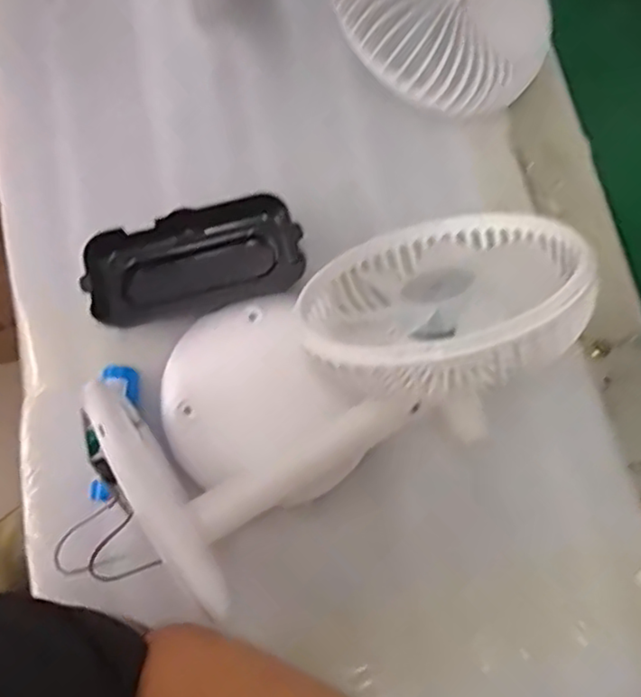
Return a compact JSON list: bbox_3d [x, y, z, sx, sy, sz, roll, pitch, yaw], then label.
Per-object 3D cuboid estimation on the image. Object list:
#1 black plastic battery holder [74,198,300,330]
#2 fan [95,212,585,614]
[{"bbox_3d":[-0.065,-0.045,0.345,0.107,0.024,0.052,-13,79,-1],"label":"black plastic battery holder"},{"bbox_3d":[0.015,0.003,0.289,0.212,0.102,0.116,-28,80,-4],"label":"fan"}]

